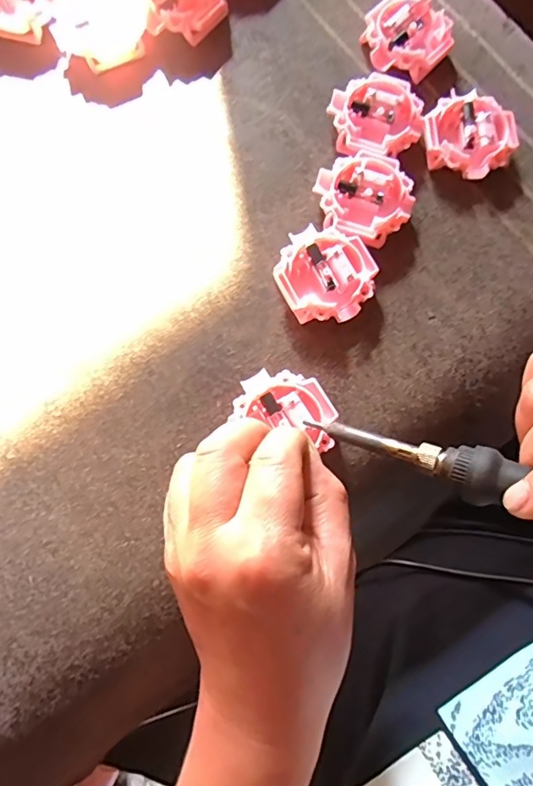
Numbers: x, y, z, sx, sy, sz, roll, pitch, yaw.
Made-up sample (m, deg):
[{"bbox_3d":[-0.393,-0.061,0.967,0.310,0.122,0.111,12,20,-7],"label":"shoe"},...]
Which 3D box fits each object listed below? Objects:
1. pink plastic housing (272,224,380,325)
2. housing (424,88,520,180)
[{"bbox_3d":[0.033,-0.065,0.273,0.051,0.015,0.054,0,78,-1],"label":"pink plastic housing"},{"bbox_3d":[0.120,-0.151,0.294,0.052,0.015,0.048,0,78,-1],"label":"housing"}]

